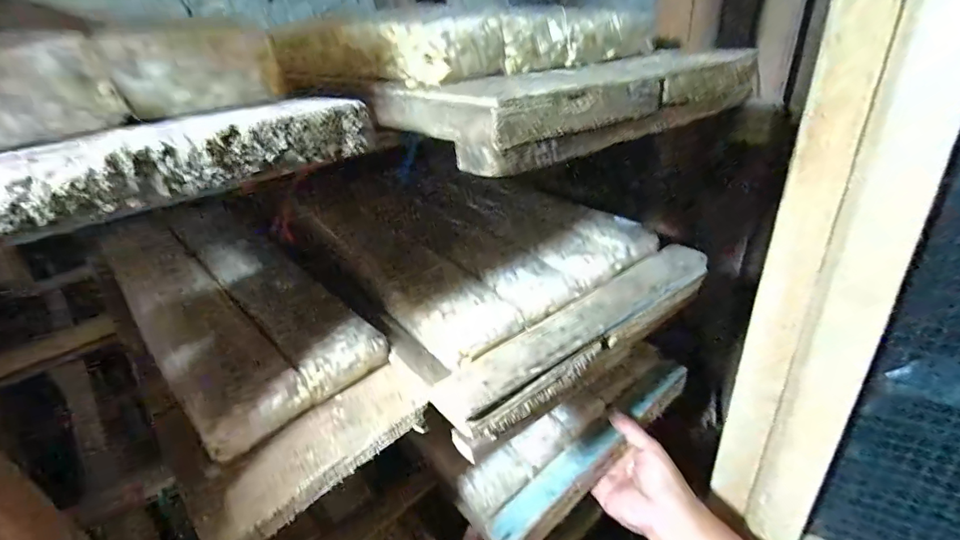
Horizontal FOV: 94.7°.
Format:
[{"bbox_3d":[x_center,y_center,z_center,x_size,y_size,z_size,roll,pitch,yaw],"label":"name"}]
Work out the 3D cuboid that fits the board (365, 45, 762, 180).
[{"bbox_3d":[0.080,-0.122,0.312,0.295,0.047,0.111,-22,33,-36],"label":"board"}]

